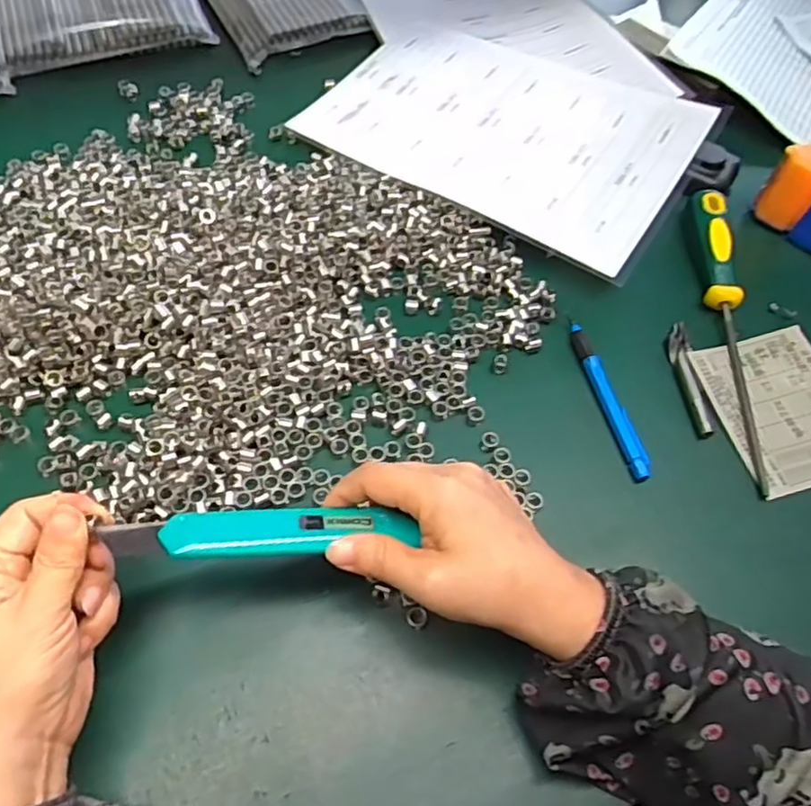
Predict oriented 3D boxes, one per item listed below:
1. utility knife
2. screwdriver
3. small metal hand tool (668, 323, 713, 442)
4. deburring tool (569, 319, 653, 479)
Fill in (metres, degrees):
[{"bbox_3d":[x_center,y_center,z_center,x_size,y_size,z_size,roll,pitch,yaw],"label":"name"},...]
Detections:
[{"bbox_3d":[-0.066,0.059,0.311,0.135,0.015,0.026,-1,59,-13],"label":"utility knife"},{"bbox_3d":[0.227,-0.058,0.457,0.020,0.023,0.243,3,59,-1],"label":"screwdriver"},{"bbox_3d":[0.188,-0.017,0.442,0.014,0.005,0.086,2,59,-2],"label":"small metal hand tool"},{"bbox_3d":[0.132,-0.007,0.430,0.012,0.008,0.121,-10,60,-9],"label":"deburring tool"}]

